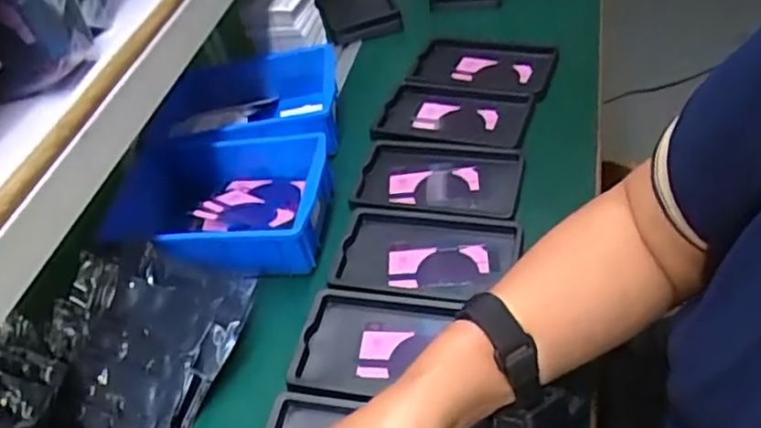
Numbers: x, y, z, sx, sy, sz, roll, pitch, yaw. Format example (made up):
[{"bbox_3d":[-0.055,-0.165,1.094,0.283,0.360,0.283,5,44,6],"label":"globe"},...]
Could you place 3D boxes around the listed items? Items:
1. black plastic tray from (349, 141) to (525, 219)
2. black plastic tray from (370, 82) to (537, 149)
[{"bbox_3d":[0.057,-0.039,0.657,0.160,0.018,0.100,2,47,17],"label":"black plastic tray"},{"bbox_3d":[0.081,-0.115,0.727,0.166,0.016,0.107,5,47,19],"label":"black plastic tray"}]

